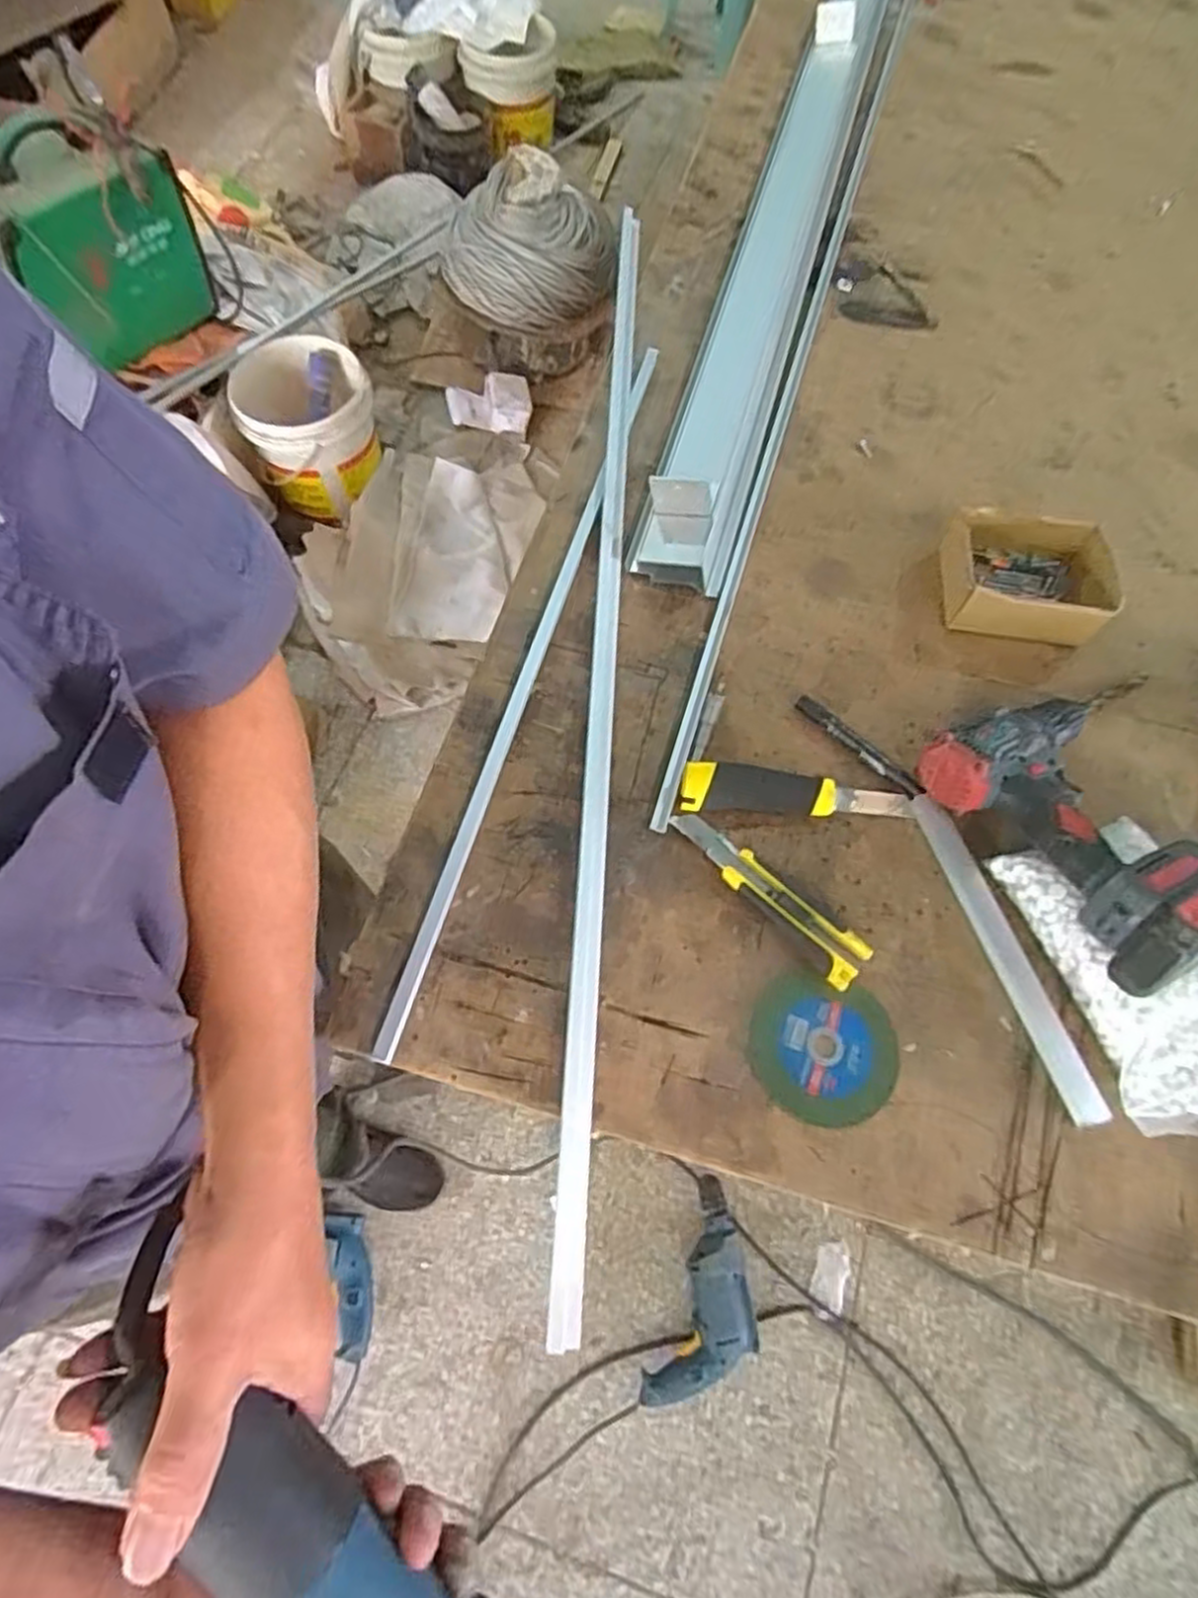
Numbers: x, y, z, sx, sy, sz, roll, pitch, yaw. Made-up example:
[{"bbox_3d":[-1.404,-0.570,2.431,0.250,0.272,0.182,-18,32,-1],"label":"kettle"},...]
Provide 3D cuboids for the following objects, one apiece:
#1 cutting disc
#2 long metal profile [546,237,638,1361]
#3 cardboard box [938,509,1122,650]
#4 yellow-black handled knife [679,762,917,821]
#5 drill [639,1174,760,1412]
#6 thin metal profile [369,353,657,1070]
[{"bbox_3d":[0.158,0.175,0.519,0.102,0.004,0.096,14,63,1],"label":"cutting disc"},{"bbox_3d":[0.008,-0.135,0.626,0.034,0.041,0.996,5,68,-1],"label":"long metal profile"},{"bbox_3d":[0.392,-0.200,0.672,0.126,0.053,0.111,17,68,4],"label":"cardboard box"},{"bbox_3d":[0.159,-0.008,0.591,0.184,0.020,0.039,2,68,-2],"label":"yellow-black handled knife"},{"bbox_3d":[0.179,0.770,1.139,0.141,0.061,0.313,21,68,6],"label":"drill"},{"bbox_3d":[-0.050,-0.145,0.641,0.016,0.014,0.728,16,68,4],"label":"thin metal profile"}]

